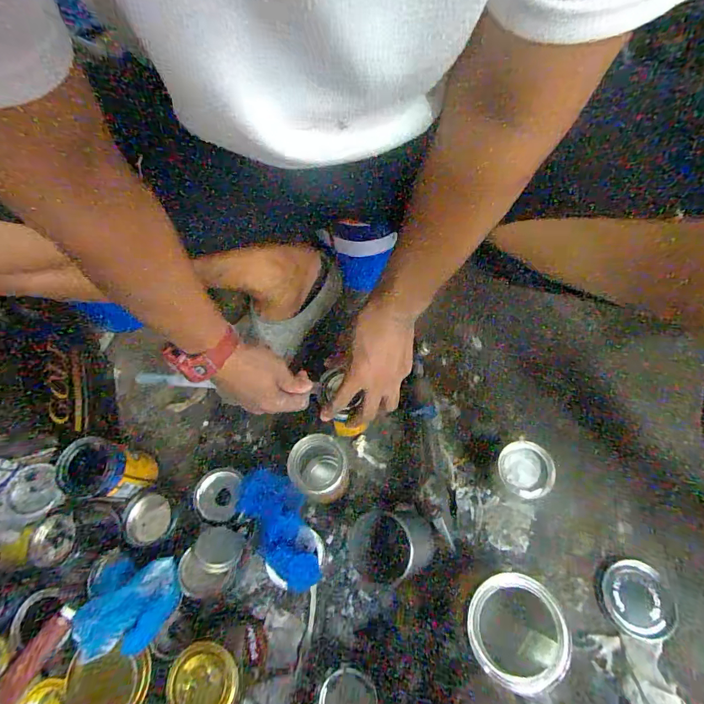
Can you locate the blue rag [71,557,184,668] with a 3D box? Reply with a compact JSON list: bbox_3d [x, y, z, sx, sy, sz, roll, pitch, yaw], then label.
[{"bbox_3d":[-0.262,0.293,0.473,0.109,0.027,0.091,-9,67,-2],"label":"blue rag"}]

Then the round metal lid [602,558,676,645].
[{"bbox_3d":[0.384,0.330,0.541,0.086,0.014,0.088,-1,67,2],"label":"round metal lid"}]

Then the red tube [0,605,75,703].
[{"bbox_3d":[-0.362,0.344,0.464,0.029,0.017,0.112,31,72,14],"label":"red tube"}]

